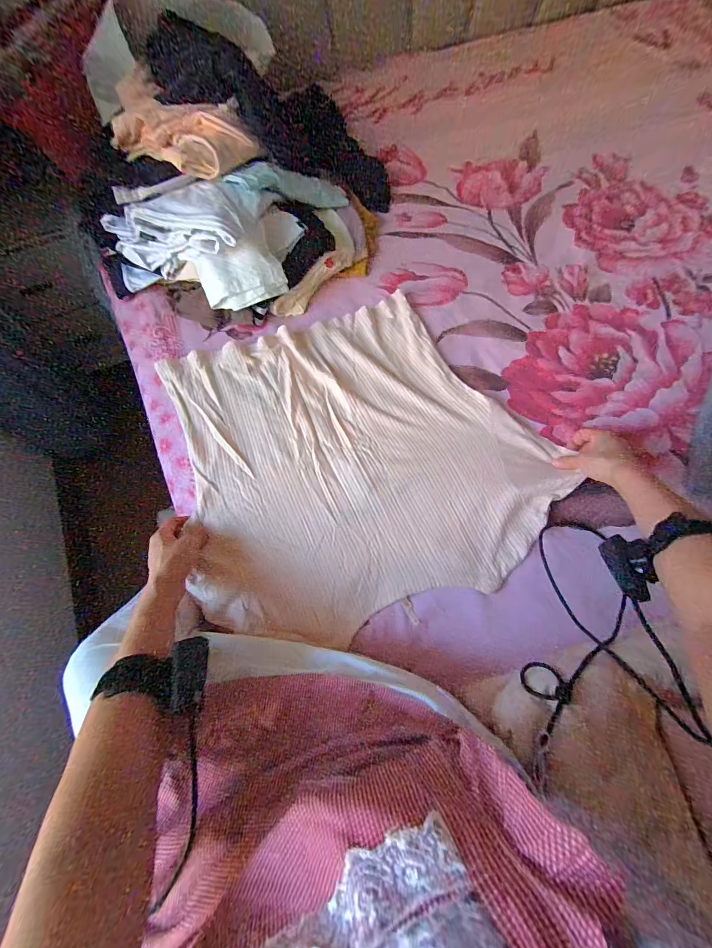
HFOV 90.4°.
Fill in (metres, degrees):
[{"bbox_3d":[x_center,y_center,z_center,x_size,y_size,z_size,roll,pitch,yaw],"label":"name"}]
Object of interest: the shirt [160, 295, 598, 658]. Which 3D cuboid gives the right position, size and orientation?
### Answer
[{"bbox_3d":[-0.003,-0.042,0.596,0.565,0.043,0.532,-20,75,-8],"label":"shirt"}]

